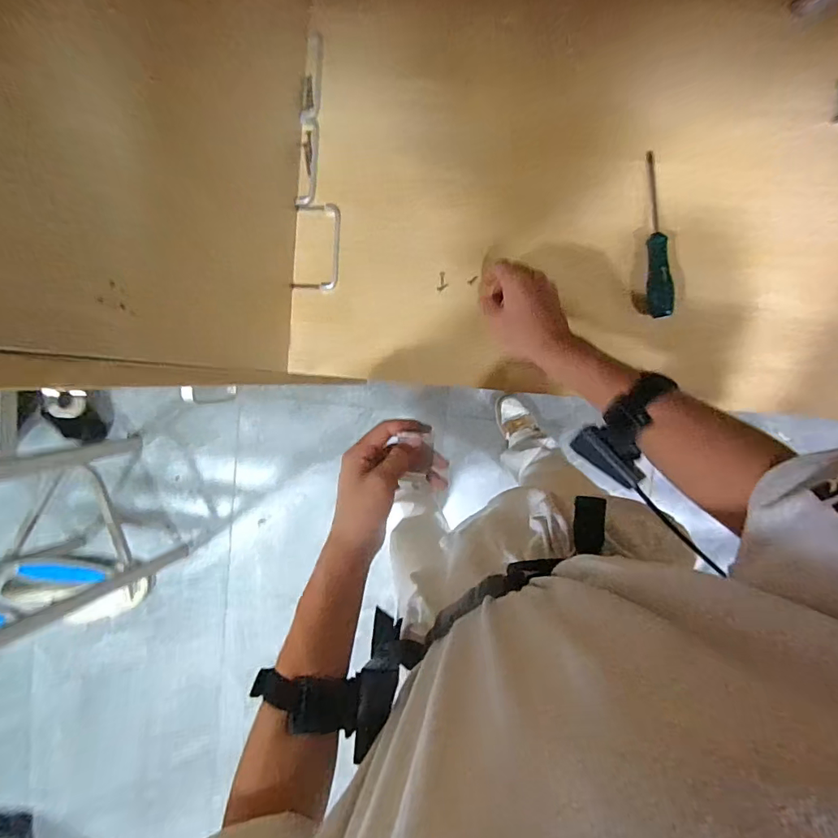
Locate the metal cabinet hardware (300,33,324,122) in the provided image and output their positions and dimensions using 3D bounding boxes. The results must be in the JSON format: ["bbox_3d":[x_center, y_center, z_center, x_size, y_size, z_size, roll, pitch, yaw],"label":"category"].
[{"bbox_3d":[-0.127,-0.409,0.567,0.020,0.006,0.100,8,97,1],"label":"metal cabinet hardware"}]

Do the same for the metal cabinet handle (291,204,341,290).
[{"bbox_3d":[-0.127,-0.215,0.589,0.057,0.007,0.104,5,94,3],"label":"metal cabinet handle"}]

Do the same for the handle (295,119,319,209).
[{"bbox_3d":[-0.135,-0.314,0.581,0.023,0.006,0.102,9,97,1],"label":"handle"}]

